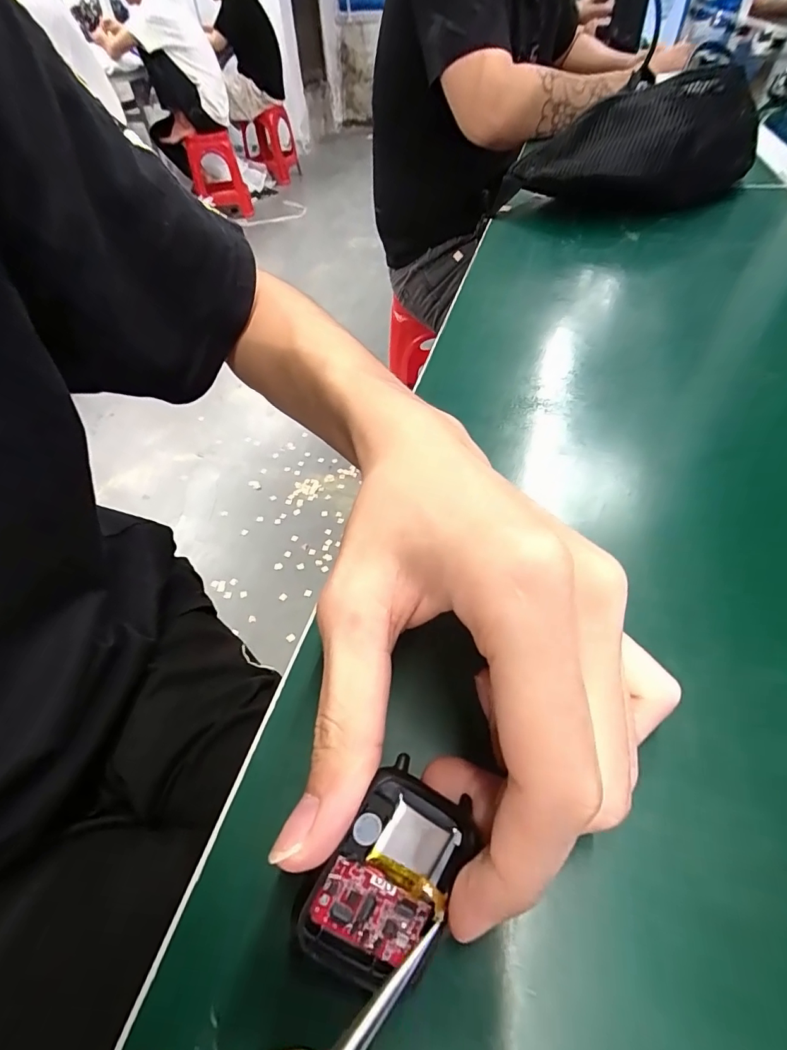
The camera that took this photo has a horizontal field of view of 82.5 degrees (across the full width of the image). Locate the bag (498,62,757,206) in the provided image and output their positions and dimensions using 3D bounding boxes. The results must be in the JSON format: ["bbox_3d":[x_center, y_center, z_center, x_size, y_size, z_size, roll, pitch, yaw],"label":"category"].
[{"bbox_3d":[0.255,-0.393,0.471,0.242,0.095,0.101,-23,52,-15],"label":"bag"}]

